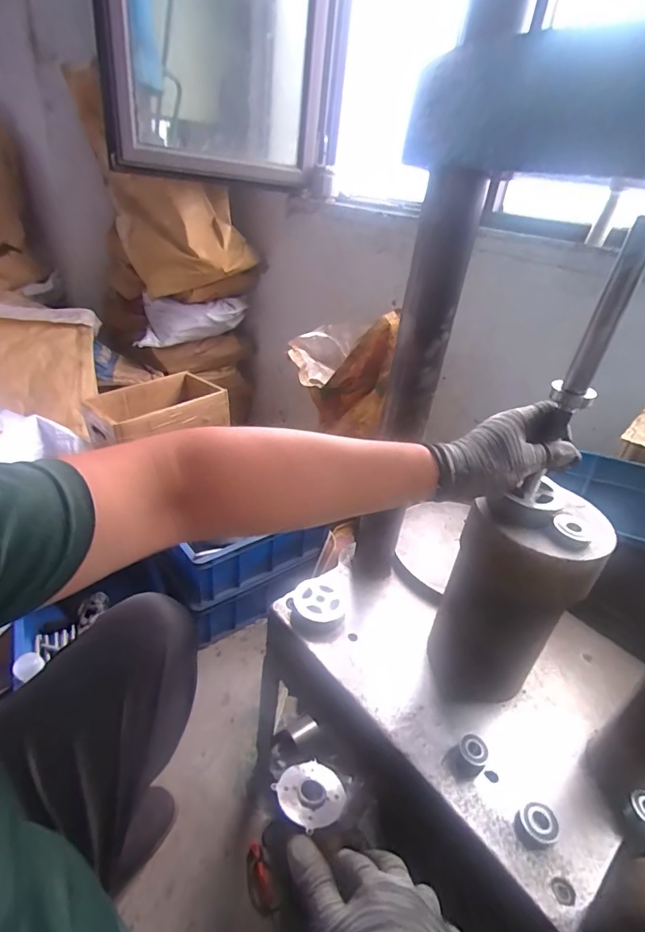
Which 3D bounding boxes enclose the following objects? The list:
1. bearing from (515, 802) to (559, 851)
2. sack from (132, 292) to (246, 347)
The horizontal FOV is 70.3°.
[{"bbox_3d":[0.221,0.371,0.473,0.041,0.021,0.034,-8,34,-24],"label":"bearing"},{"bbox_3d":[-0.479,-0.552,1.673,0.396,0.155,0.201,-11,33,-4],"label":"sack"}]

